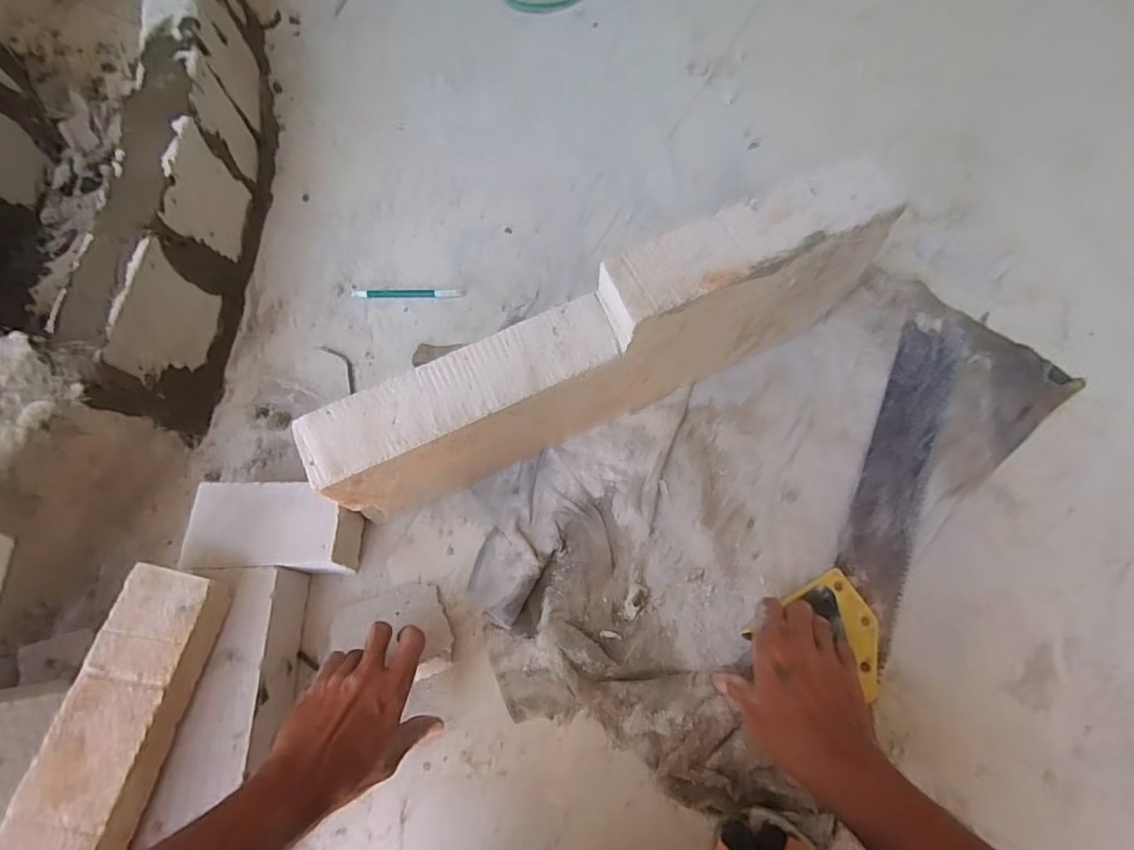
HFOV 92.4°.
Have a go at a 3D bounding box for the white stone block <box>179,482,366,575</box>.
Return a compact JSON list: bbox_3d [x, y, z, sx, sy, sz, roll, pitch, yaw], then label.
[{"bbox_3d":[-0.302,0.110,0.572,0.154,0.066,0.086,0,68,2],"label":"white stone block"}]

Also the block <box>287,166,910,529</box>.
[{"bbox_3d":[0.032,-0.072,0.565,0.572,0.206,0.074,-23,69,-8],"label":"block"}]

